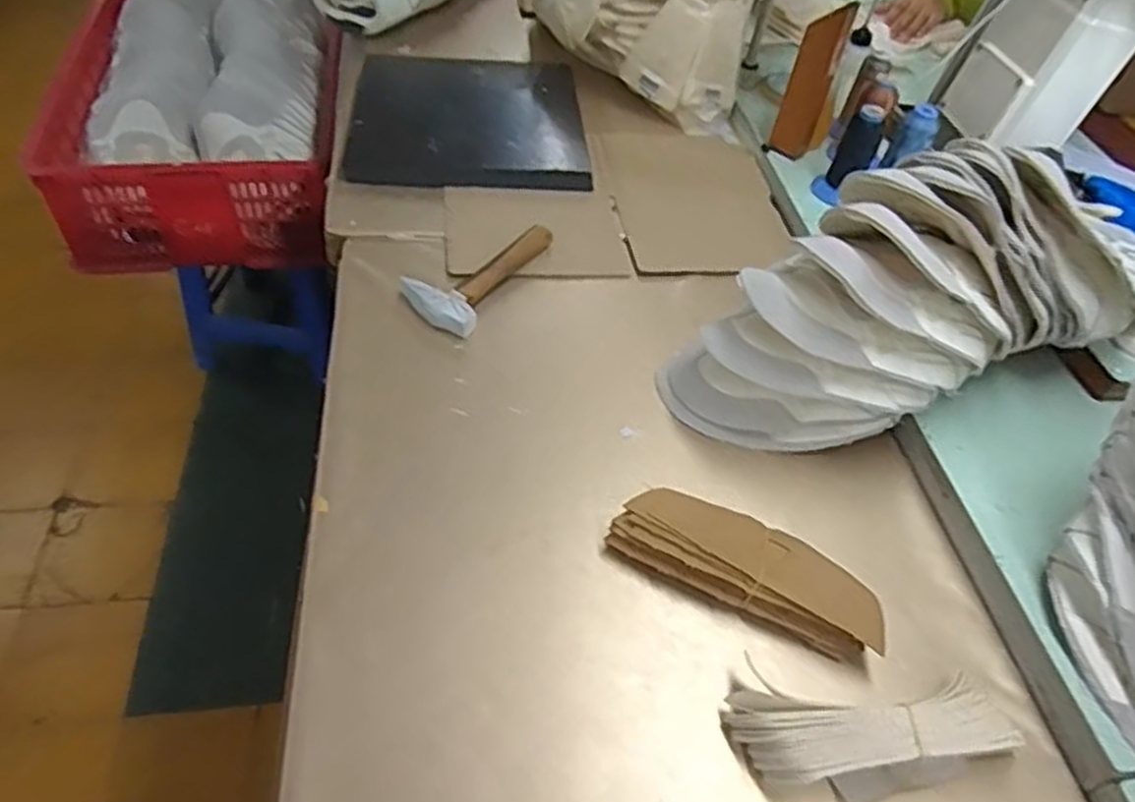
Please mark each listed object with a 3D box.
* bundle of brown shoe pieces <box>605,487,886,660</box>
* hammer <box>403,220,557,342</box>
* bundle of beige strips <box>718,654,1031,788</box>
[{"bbox_3d":[0.139,0.129,0.608,0.210,0.039,0.065,22,49,14],"label":"bundle of brown shoe pieces"},{"bbox_3d":[-0.099,-0.143,0.840,0.088,0.024,0.175,24,49,15],"label":"hammer"},{"bbox_3d":[0.207,0.214,0.528,0.188,0.048,0.081,-2,48,-8],"label":"bundle of beige strips"}]

